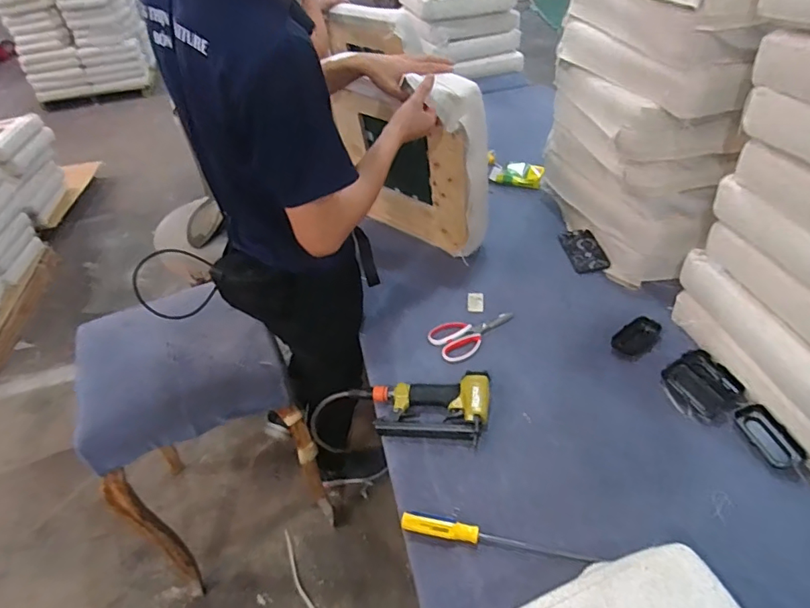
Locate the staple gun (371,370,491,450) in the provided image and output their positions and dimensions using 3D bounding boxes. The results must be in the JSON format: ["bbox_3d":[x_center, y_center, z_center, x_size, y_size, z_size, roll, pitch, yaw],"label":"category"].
[{"bbox_3d":[0.050,0.192,0.930,0.212,0.048,0.137,-2,41,7],"label":"staple gun"}]

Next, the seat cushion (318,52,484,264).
[{"bbox_3d":[0.006,-0.367,1.273,0.106,0.431,0.463,-35,48,-27],"label":"seat cushion"}]

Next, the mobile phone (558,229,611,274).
[{"bbox_3d":[0.450,-0.137,1.270,0.088,0.007,0.163,-7,41,1],"label":"mobile phone"}]

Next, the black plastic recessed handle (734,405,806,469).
[{"bbox_3d":[0.589,0.214,0.823,0.049,0.029,0.109,-14,41,-7],"label":"black plastic recessed handle"}]

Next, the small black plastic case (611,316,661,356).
[{"bbox_3d":[0.475,0.066,1.038,0.107,0.024,0.064,-33,47,-26],"label":"small black plastic case"}]

